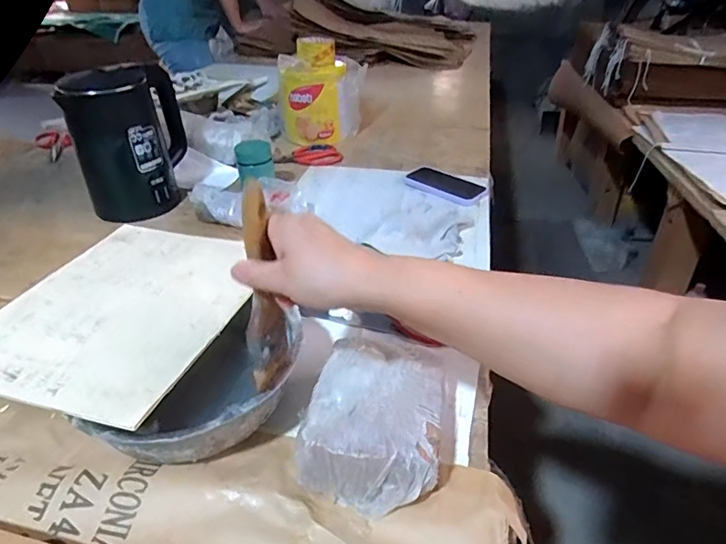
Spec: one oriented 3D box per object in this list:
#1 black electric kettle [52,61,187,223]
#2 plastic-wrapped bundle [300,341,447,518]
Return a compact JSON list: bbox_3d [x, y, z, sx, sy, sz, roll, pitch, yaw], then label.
[{"bbox_3d":[-0.401,-0.229,0.845,0.170,0.219,0.131,-15,37,-19],"label":"black electric kettle"},{"bbox_3d":[0.013,0.130,0.441,0.115,0.057,0.150,5,36,9],"label":"plastic-wrapped bundle"}]

